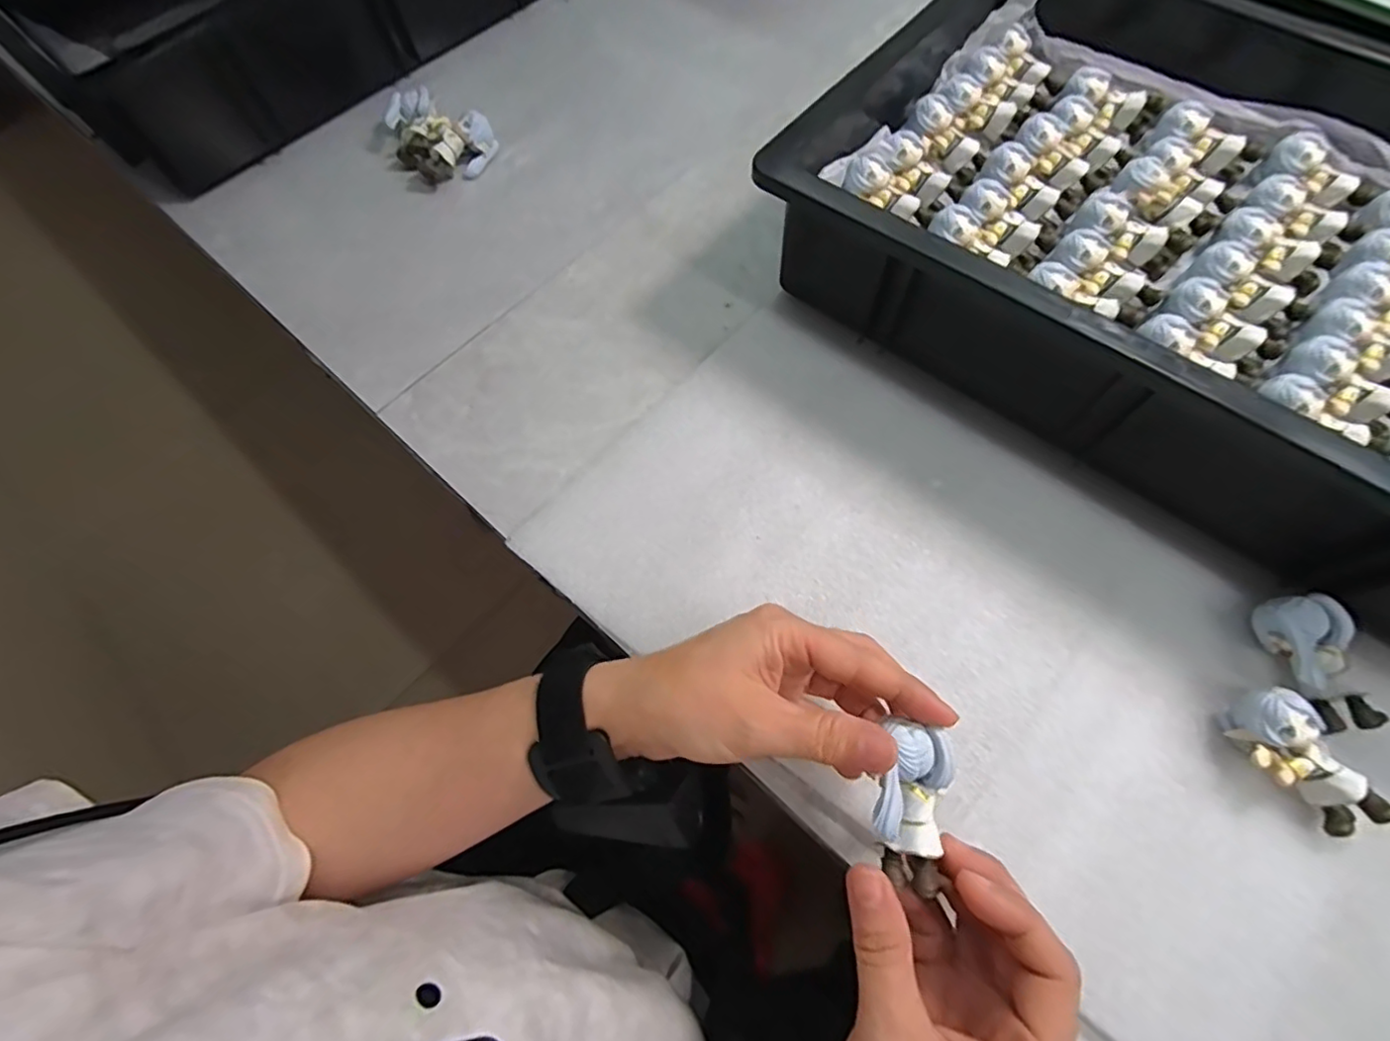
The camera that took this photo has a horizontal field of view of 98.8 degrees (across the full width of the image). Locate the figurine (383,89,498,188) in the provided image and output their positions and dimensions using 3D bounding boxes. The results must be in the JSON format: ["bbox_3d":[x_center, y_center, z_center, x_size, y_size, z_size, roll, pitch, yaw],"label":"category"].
[{"bbox_3d":[-0.202,-0.297,0.465,0.081,0.039,0.058,35,72,16],"label":"figurine"}]

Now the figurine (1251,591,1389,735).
[{"bbox_3d":[0.296,0.068,0.284,0.035,0.026,0.061,-8,66,-1],"label":"figurine"}]

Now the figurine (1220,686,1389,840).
[{"bbox_3d":[0.269,0.110,0.268,0.031,0.029,0.061,-26,68,-9],"label":"figurine"}]

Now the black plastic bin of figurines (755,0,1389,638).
[{"bbox_3d":[0.332,-0.178,0.357,0.461,0.090,0.381,38,73,17],"label":"black plastic bin of figurines"}]

